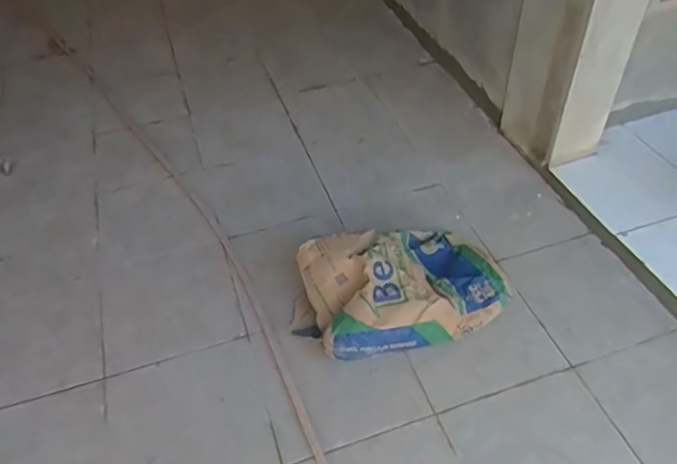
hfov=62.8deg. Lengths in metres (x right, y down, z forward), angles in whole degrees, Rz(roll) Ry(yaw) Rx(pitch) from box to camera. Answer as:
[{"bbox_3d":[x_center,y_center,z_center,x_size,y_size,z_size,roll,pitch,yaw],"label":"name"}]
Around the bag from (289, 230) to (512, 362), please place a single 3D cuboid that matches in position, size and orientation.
[{"bbox_3d":[0.178,0.147,1.557,0.592,0.177,0.378,-19,47,-15],"label":"bag"}]

